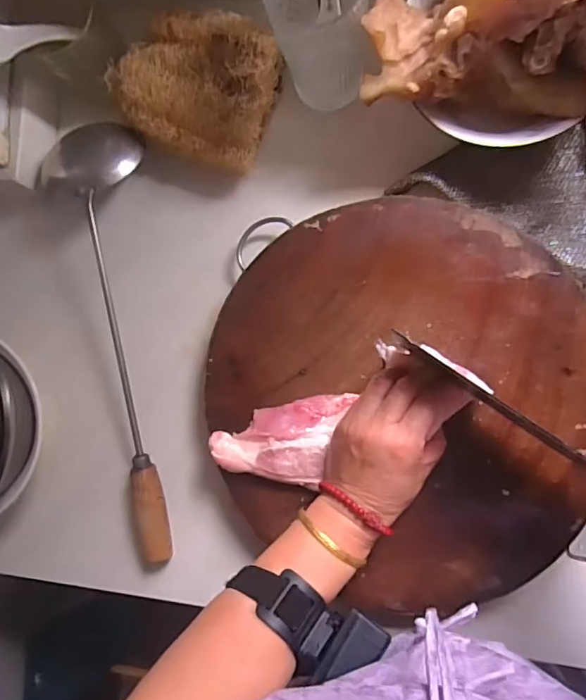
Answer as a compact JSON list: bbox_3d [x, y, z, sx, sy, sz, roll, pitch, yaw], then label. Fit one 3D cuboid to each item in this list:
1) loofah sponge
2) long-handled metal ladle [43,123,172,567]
[{"bbox_3d":[-0.087,-0.242,0.457,0.143,0.048,0.117,26,91,10],"label":"loofah sponge"},{"bbox_3d":[-0.175,-0.005,0.473,0.087,0.051,0.411,-5,86,9],"label":"long-handled metal ladle"}]

